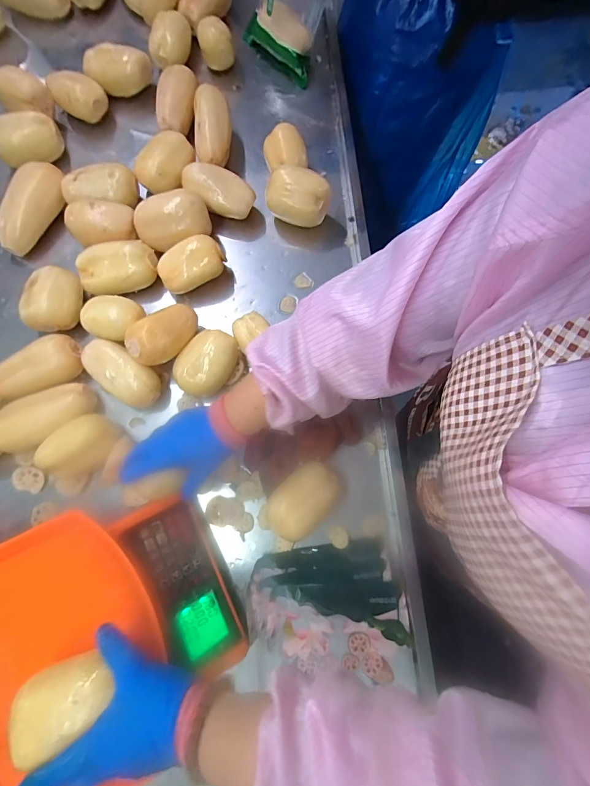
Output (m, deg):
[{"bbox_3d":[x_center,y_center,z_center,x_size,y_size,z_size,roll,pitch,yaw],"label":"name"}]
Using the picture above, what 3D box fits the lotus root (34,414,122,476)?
[{"bbox_3d":[-0.311,0.082,0.518,0.108,0.075,0.069,-34,80,-7],"label":"lotus root"}]

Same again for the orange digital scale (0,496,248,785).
[{"bbox_3d":[-0.232,0.295,0.440,0.278,0.123,0.290,-24,79,-5],"label":"orange digital scale"}]

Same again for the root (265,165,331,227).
[{"bbox_3d":[0.006,-0.338,0.606,0.106,0.072,0.065,21,79,4],"label":"root"}]

